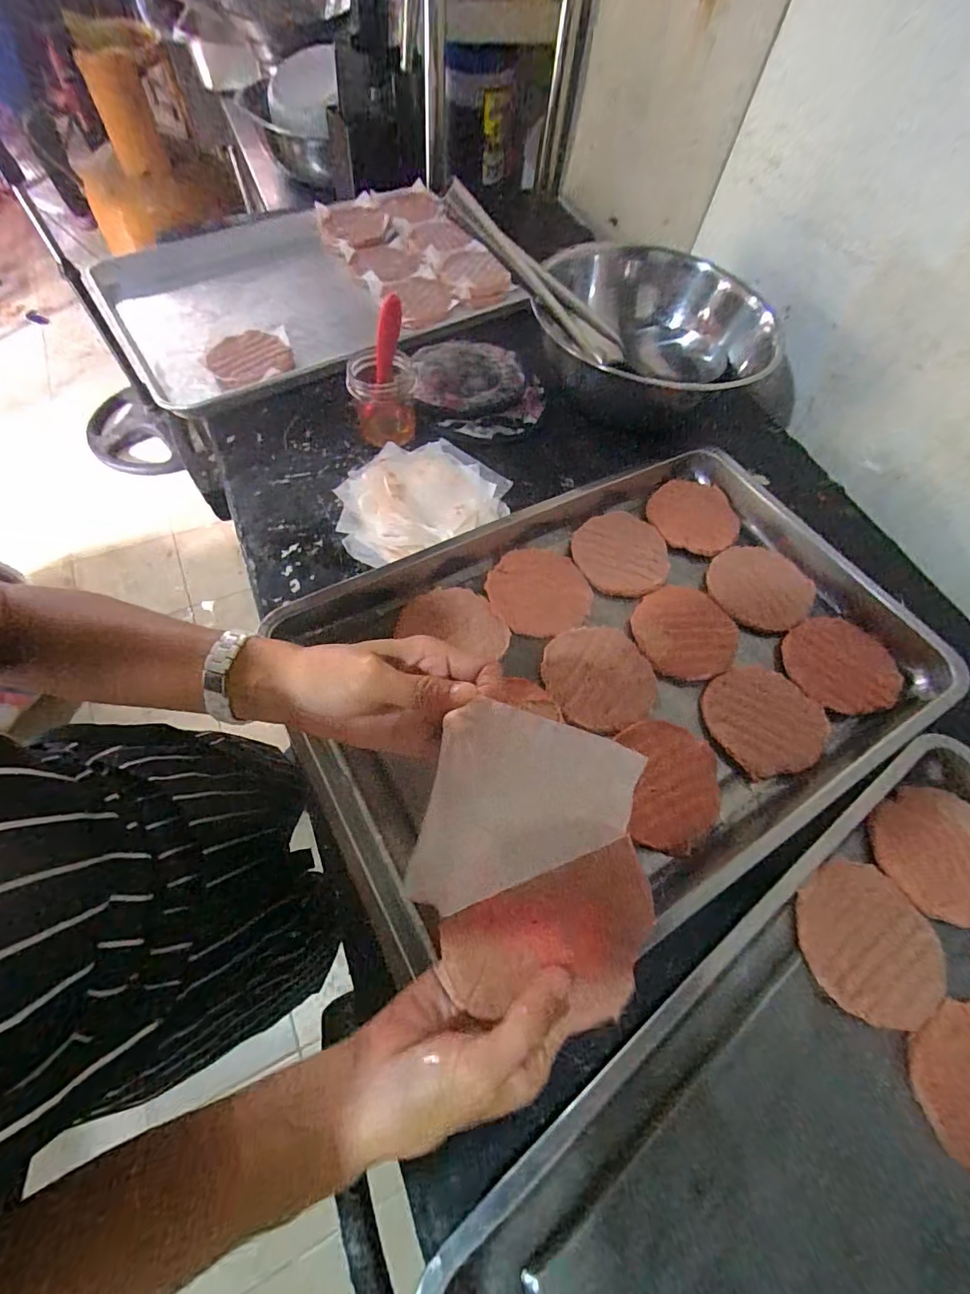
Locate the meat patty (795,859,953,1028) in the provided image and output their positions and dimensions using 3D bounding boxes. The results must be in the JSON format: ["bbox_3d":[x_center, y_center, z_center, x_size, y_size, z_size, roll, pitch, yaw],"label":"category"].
[{"bbox_3d":[0.311,0.232,0.382,0.107,0.019,0.110,9,63,1],"label":"meat patty"}]

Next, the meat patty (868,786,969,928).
[{"bbox_3d":[0.400,0.178,0.422,0.111,0.004,0.106,1,63,-3],"label":"meat patty"}]

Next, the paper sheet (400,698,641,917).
[{"bbox_3d":[0.022,0.088,0.249,0.100,0.007,0.102,17,85,-6],"label":"paper sheet"}]

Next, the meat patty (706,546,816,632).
[{"bbox_3d":[0.308,-0.069,0.540,0.101,0.008,0.107,1,63,-3],"label":"meat patty"}]

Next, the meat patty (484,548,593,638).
[{"bbox_3d":[0.060,-0.061,0.522,0.110,0.011,0.101,-4,63,-6],"label":"meat patty"}]

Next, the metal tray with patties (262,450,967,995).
[{"bbox_3d":[0.145,0.005,0.482,0.601,0.033,0.397,-27,68,-16],"label":"metal tray with patties"}]

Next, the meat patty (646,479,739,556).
[{"bbox_3d":[0.256,-0.162,0.594,0.105,0.008,0.109,20,64,6],"label":"meat patty"}]

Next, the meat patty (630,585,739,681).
[{"bbox_3d":[0.211,-0.016,0.512,0.104,0.008,0.104,1,63,-3],"label":"meat patty"}]

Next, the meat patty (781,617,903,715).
[{"bbox_3d":[0.364,0.015,0.497,0.101,0.018,0.105,1,63,-3],"label":"meat patty"}]

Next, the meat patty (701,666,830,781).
[{"bbox_3d":[0.270,0.070,0.468,0.100,0.013,0.106,1,63,-3],"label":"meat patty"}]

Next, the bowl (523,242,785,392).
[{"bbox_3d":[0.209,-0.412,0.636,0.277,0.100,0.268,1,63,-3],"label":"bowl"}]

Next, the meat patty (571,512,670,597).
[{"bbox_3d":[0.155,-0.111,0.553,0.101,0.011,0.107,-6,64,-7],"label":"meat patty"}]

